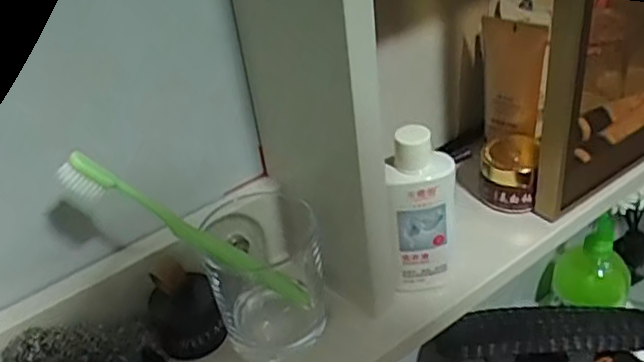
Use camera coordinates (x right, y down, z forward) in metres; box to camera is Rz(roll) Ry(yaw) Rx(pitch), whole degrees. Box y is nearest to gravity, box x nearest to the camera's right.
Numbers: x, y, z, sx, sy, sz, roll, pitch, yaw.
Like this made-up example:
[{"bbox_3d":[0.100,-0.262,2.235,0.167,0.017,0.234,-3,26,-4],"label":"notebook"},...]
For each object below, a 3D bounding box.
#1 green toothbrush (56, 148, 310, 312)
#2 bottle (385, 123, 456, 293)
[{"bbox_3d":[-0.068,0.036,0.388,0.018,0.183,0.012,-46,36,11],"label":"green toothbrush"},{"bbox_3d":[0.065,0.019,0.430,0.037,0.110,0.033,4,37,17],"label":"bottle"}]

